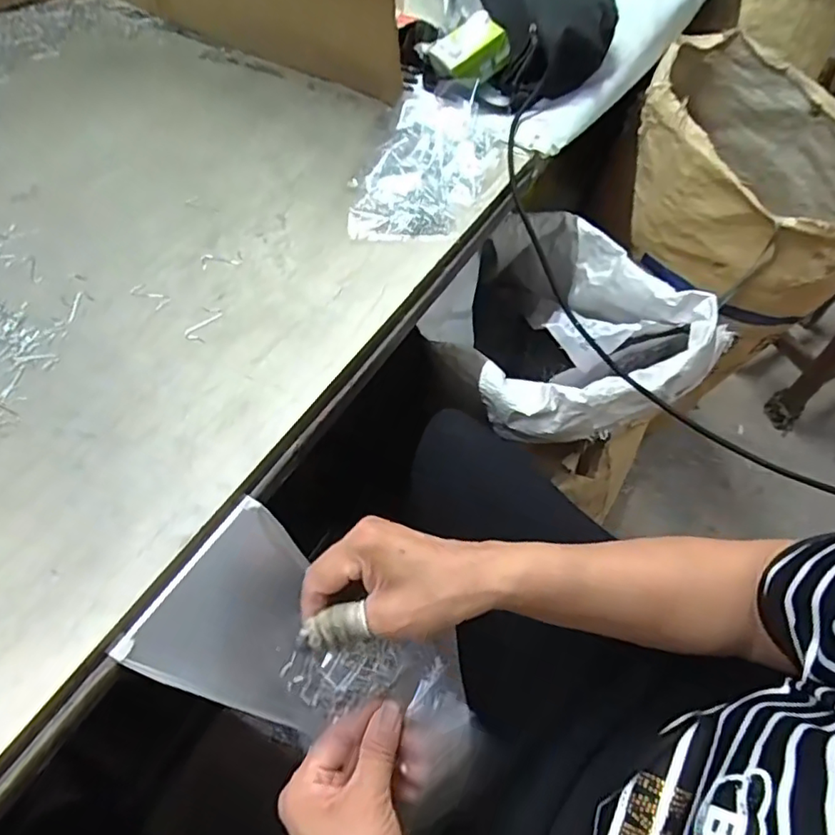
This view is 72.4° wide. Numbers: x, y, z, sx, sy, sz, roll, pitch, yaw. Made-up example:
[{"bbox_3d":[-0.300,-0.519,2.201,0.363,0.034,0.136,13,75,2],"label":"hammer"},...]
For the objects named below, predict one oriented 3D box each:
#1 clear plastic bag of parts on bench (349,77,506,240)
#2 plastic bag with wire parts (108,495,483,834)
[{"bbox_3d":[0.015,-0.248,0.546,0.108,0.024,0.228,15,58,9],"label":"clear plastic bag of parts on bench"},{"bbox_3d":[-0.057,0.151,0.359,0.218,0.062,0.111,30,60,-1],"label":"plastic bag with wire parts"}]

